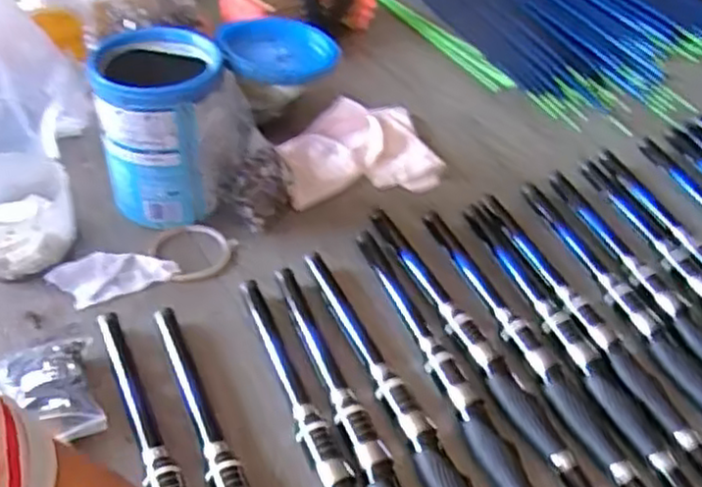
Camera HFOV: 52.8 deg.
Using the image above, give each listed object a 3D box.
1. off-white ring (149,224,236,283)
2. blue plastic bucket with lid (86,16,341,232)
[{"bbox_3d":[-0.169,0.007,0.752,0.091,0.015,0.079,-6,45,-2],"label":"off-white ring"},{"bbox_3d":[-0.148,-0.147,0.779,0.260,0.165,0.131,-23,50,-26],"label":"blue plastic bucket with lid"}]

